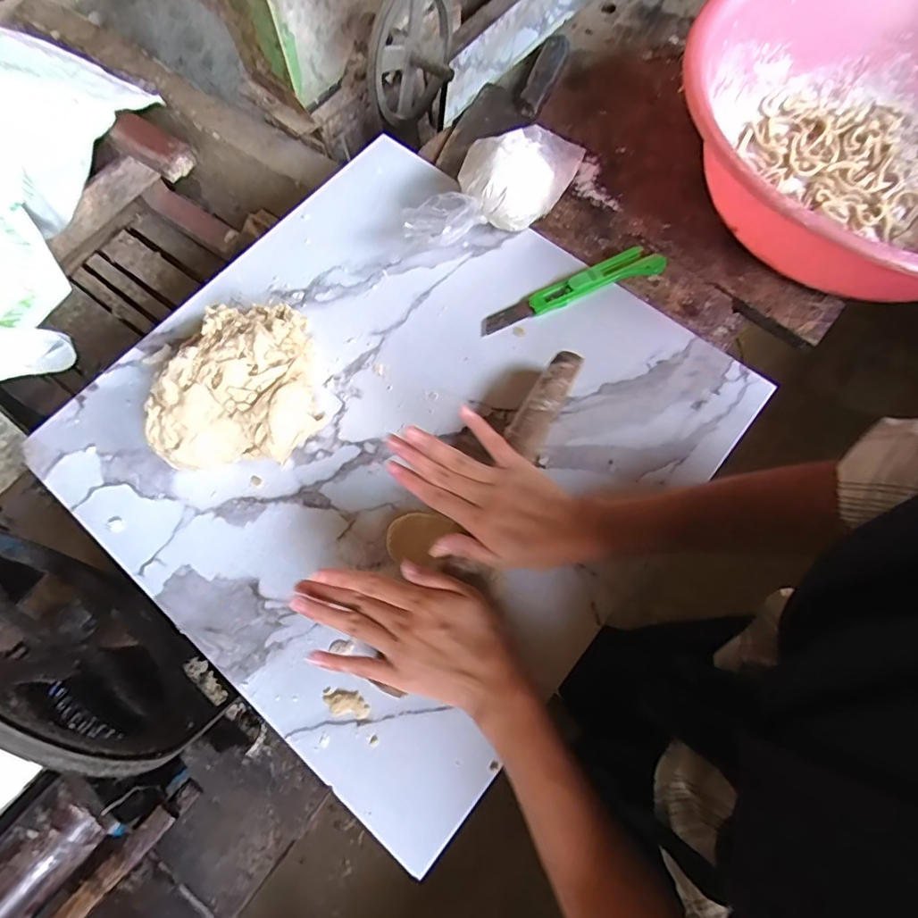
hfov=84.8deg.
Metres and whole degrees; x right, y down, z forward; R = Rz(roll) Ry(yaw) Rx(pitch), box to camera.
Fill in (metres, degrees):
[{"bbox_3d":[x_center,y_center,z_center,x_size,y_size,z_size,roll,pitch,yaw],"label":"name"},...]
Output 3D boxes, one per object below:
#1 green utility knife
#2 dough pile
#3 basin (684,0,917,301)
[{"bbox_3d":[0.109,-0.168,0.492,0.188,0.016,0.031,-21,72,-5],"label":"green utility knife"},{"bbox_3d":[-0.195,-0.072,0.443,0.134,0.060,0.155,-2,72,0],"label":"dough pile"},{"bbox_3d":[0.415,-0.316,0.490,0.418,0.129,0.414,-1,71,2],"label":"basin"}]

